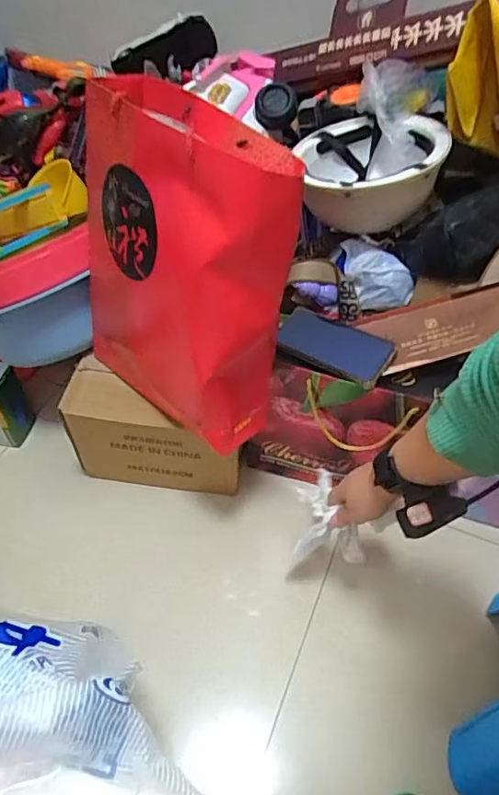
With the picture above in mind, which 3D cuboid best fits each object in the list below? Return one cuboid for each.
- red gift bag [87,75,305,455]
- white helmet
[{"bbox_3d":[-0.089,-0.154,0.659,0.169,0.349,0.297,-28,55,-23],"label":"red gift bag"},{"bbox_3d":[0.170,-0.335,0.812,0.208,0.119,0.193,-1,49,-2],"label":"white helmet"}]

